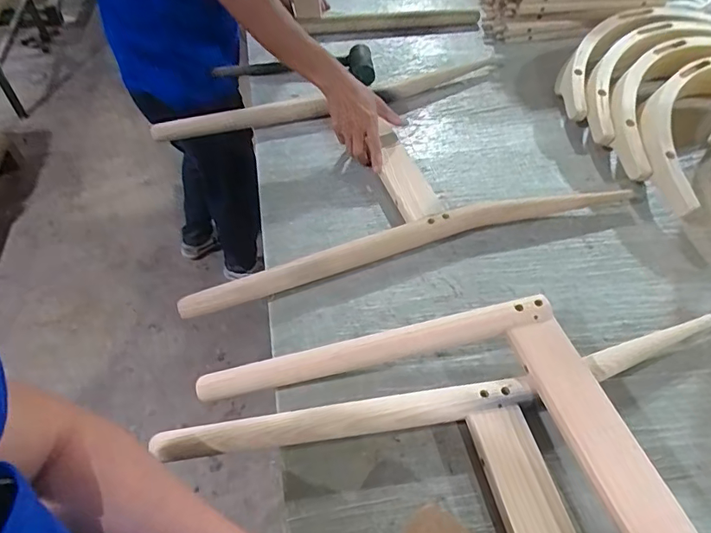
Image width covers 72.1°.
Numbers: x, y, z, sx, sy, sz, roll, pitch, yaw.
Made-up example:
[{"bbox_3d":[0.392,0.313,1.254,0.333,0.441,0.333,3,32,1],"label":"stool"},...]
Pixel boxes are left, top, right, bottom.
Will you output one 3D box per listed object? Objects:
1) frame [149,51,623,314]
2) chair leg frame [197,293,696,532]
[{"bbox_3d":[0.030,-0.186,0.820,0.673,0.078,0.438,-17,53,-11],"label":"frame"},{"bbox_3d":[0.089,0.249,0.463,0.460,0.065,0.440,-12,52,-7],"label":"chair leg frame"}]

